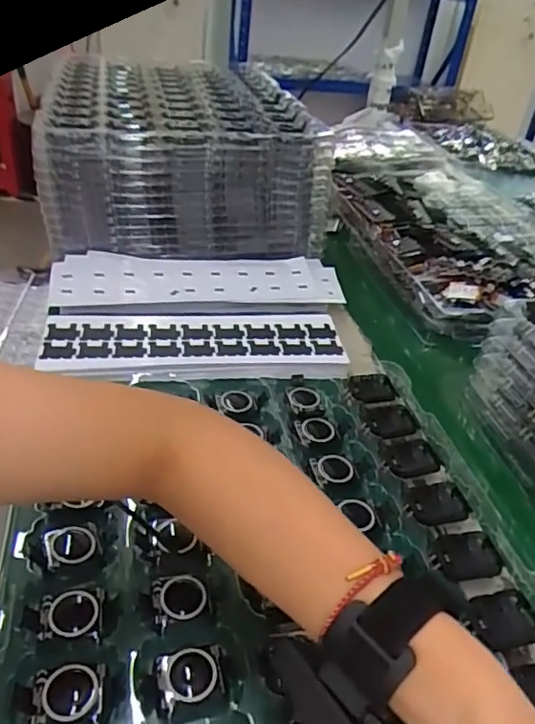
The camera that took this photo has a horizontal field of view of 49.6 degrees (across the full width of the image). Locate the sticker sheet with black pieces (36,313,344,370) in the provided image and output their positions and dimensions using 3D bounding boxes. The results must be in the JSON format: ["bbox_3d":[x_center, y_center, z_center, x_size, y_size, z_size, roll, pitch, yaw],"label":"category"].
[{"bbox_3d":[-0.075,-0.025,0.591,0.299,0.009,0.091,0,36,-9],"label":"sticker sheet with black pieces"}]

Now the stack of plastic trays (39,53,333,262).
[{"bbox_3d":[-0.121,-0.300,0.821,0.332,0.146,0.406,-2,36,-11],"label":"stack of plastic trays"}]

